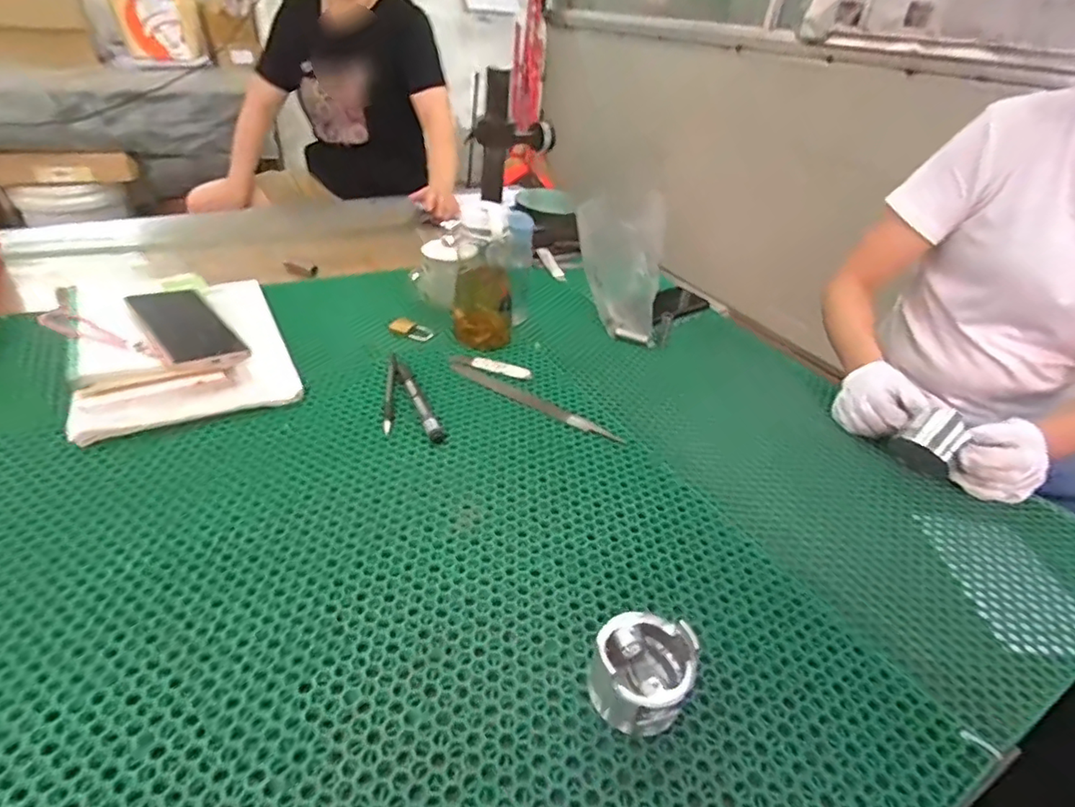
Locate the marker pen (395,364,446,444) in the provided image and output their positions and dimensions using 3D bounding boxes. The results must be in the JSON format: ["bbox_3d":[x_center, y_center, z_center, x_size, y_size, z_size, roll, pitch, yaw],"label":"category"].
[{"bbox_3d":[-0.133,-0.004,0.626,0.019,0.016,0.135,-13,39,-26],"label":"marker pen"}]

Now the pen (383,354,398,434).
[{"bbox_3d":[-0.169,-0.018,0.650,0.011,0.018,0.145,-1,36,-11],"label":"pen"}]

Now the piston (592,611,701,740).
[{"bbox_3d":[0.069,0.180,0.375,0.061,0.051,0.063,10,34,5],"label":"piston"}]

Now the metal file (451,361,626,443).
[{"bbox_3d":[-0.010,-0.005,0.663,0.240,0.005,0.022,25,38,25],"label":"metal file"}]

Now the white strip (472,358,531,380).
[{"bbox_3d":[-0.045,-0.044,0.714,0.078,0.010,0.015,12,36,6],"label":"white strip"}]

